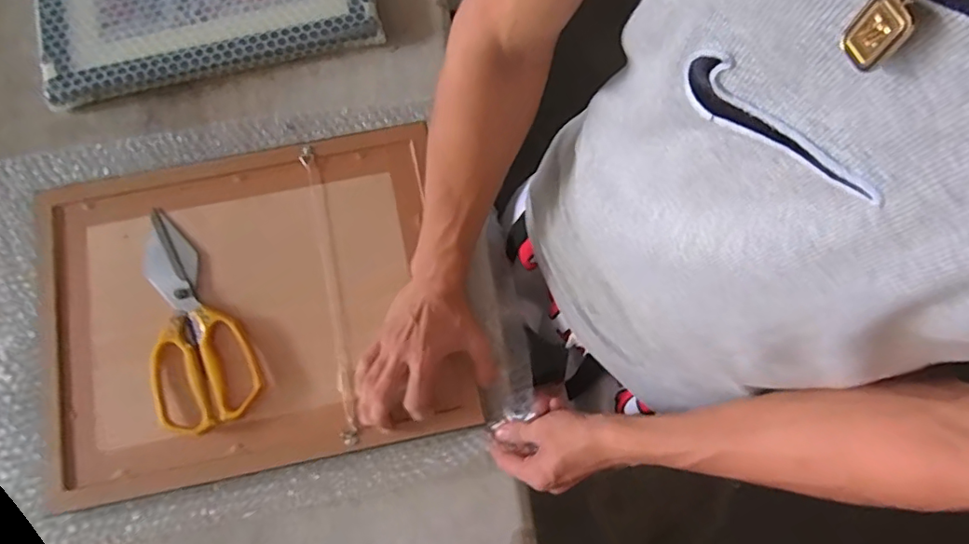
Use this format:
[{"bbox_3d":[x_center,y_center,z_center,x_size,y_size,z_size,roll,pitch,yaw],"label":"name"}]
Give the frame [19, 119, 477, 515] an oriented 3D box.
[{"bbox_3d":[-0.239,0.028,0.546,0.403,0.026,0.314,-11,78,-2],"label":"frame"}]

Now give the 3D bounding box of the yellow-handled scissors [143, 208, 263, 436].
[{"bbox_3d":[-0.294,0.045,0.538,0.094,0.017,0.222,-25,79,-9],"label":"yellow-handled scissors"}]

